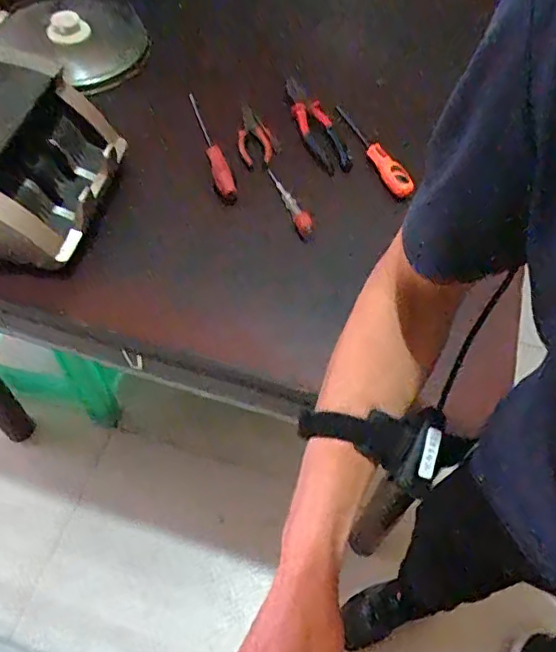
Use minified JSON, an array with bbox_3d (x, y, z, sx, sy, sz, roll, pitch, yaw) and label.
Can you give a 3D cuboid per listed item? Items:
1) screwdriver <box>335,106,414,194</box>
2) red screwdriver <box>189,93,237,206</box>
[{"bbox_3d":[0.142,-0.277,0.907,0.034,0.039,0.173,-21,61,-16],"label":"screwdriver"},{"bbox_3d":[-0.103,-0.264,0.896,0.033,0.171,0.037,-31,29,-21],"label":"red screwdriver"}]

